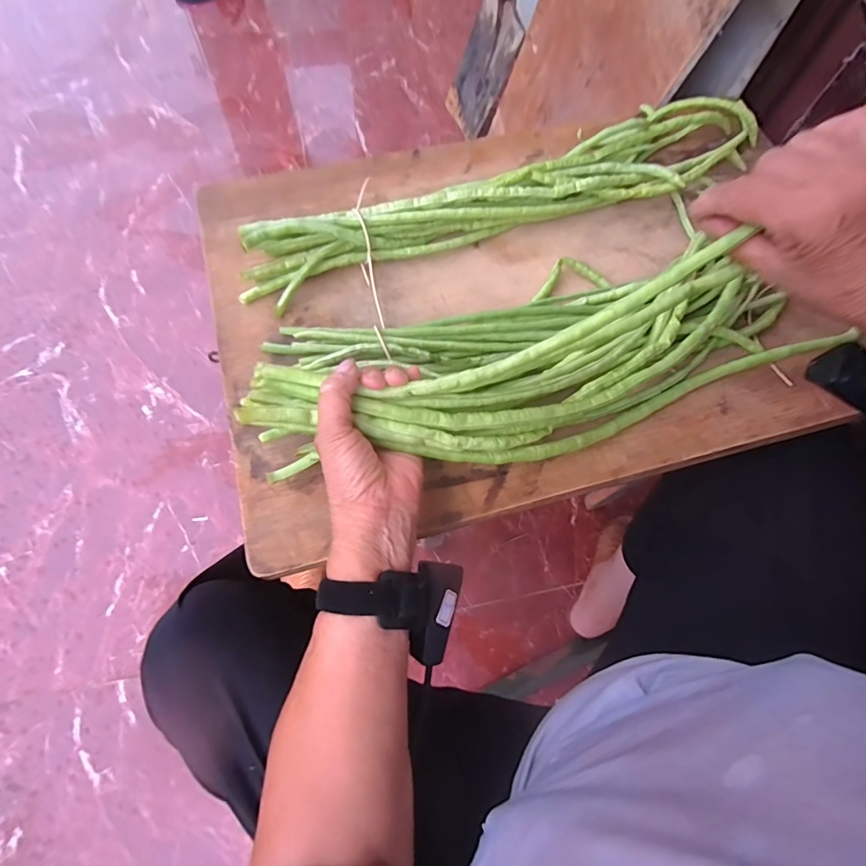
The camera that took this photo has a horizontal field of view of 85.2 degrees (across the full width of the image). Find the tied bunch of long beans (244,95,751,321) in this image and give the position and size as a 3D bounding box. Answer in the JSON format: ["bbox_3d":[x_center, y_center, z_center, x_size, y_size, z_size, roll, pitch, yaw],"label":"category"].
[{"bbox_3d":[0.099,-0.255,0.497,0.607,0.052,0.112,-23,71,-11],"label":"tied bunch of long beans"}]

